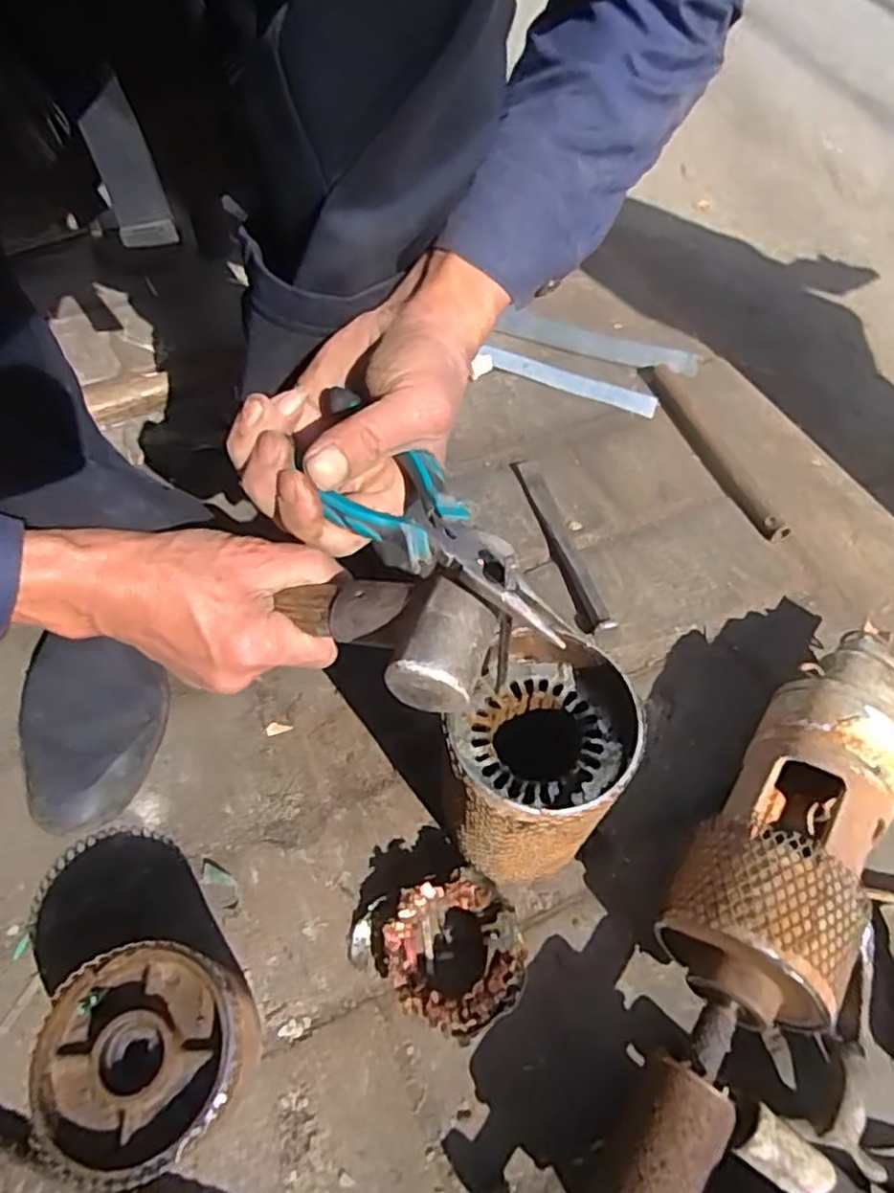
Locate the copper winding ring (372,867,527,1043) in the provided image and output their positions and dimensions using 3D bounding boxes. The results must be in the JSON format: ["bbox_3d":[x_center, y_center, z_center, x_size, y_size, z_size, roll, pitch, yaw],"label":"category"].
[{"bbox_3d":[0.003,0.222,0.441,0.080,0.046,0.087,2,57,-3],"label":"copper winding ring"}]

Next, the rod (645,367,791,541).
[{"bbox_3d":[0.273,-0.155,0.729,0.026,0.014,0.244,-14,59,-13],"label":"rod"}]

